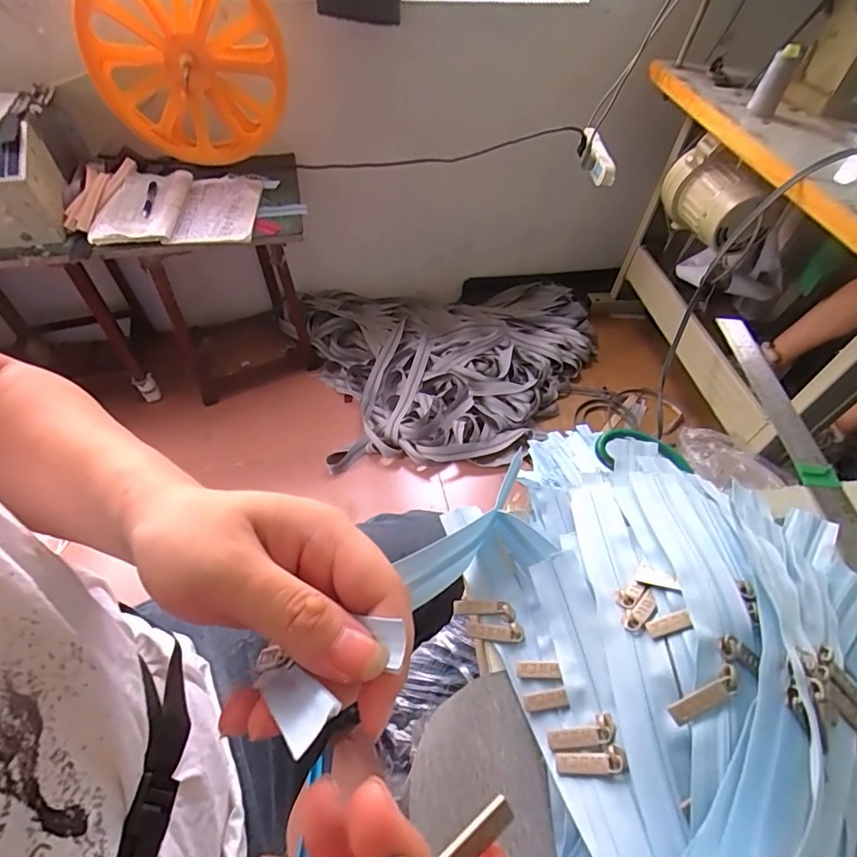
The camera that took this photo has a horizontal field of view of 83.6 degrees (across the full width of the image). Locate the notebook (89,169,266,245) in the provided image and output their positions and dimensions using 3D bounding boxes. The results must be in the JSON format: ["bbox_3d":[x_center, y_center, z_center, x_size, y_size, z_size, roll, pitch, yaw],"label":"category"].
[{"bbox_3d":[-0.523,-0.470,1.017,0.303,0.024,0.228,-2,57,-9],"label":"notebook"}]

